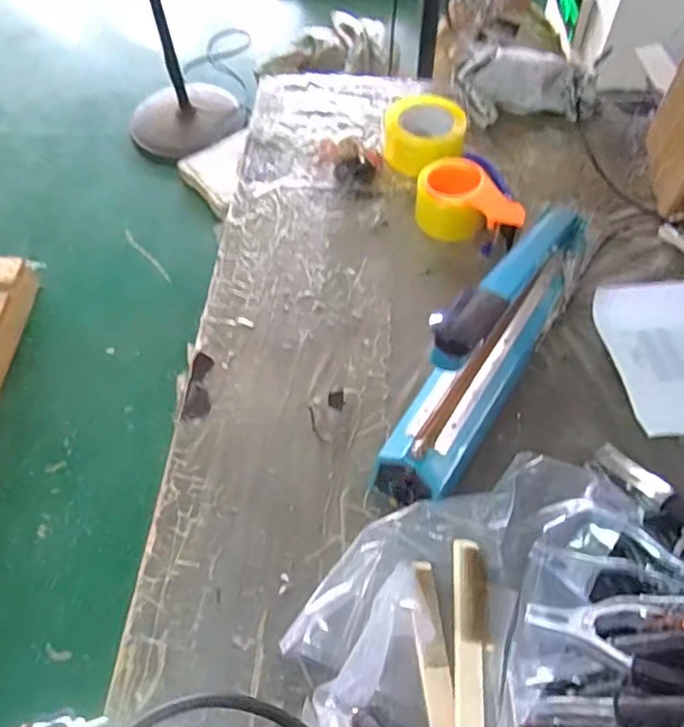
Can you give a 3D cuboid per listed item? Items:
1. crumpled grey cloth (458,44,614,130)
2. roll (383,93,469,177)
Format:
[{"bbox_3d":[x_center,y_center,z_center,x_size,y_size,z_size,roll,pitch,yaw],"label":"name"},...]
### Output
[{"bbox_3d":[0.303,-0.449,0.962,0.234,0.068,0.128,2,58,2],"label":"crumpled grey cloth"},{"bbox_3d":[0.124,-0.341,0.892,0.116,0.075,0.116,-1,58,1],"label":"roll"}]

